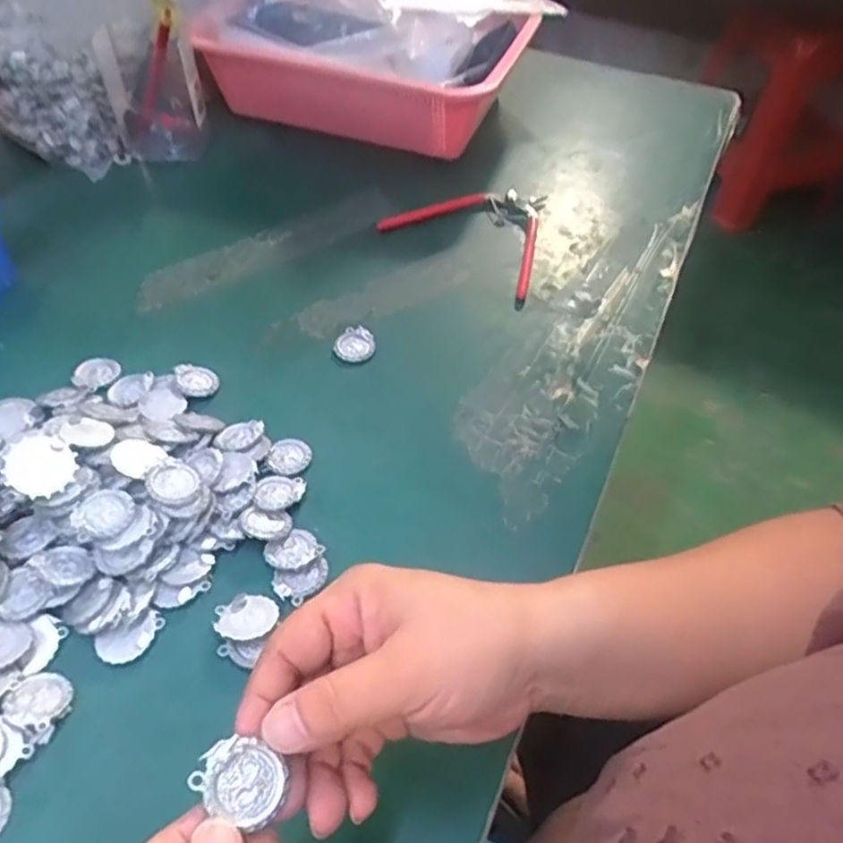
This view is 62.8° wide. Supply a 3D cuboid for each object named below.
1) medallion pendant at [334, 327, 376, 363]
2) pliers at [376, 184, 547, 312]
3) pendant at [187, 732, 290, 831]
[{"bbox_3d":[-0.047,-0.054,0.486,0.027,0.004,0.032,-1,49,-4],"label":"medallion pendant"},{"bbox_3d":[0.031,-0.159,0.567,0.129,0.021,0.151,12,49,7],"label":"pliers"},{"bbox_3d":[-0.060,0.121,0.233,0.031,0.004,0.023,37,61,-5],"label":"pendant"}]

